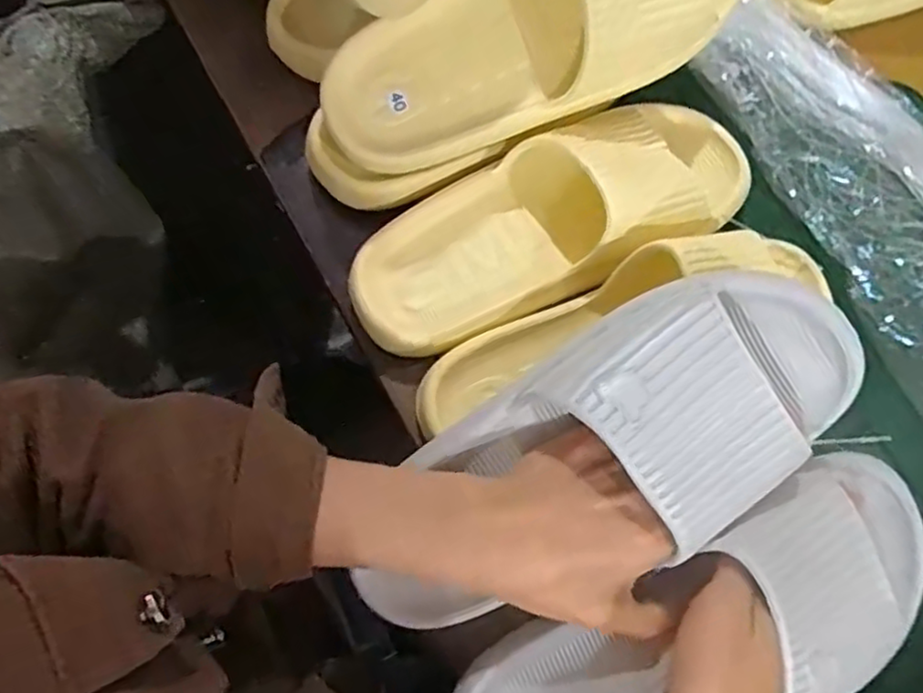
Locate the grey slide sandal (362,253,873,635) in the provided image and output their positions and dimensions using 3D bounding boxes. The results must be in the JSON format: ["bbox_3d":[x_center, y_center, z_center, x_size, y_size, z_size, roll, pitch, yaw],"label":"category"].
[{"bbox_3d":[0.063,0.056,0.341,0.268,0.073,0.110,-29,72,7],"label":"grey slide sandal"}]

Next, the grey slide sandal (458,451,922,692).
[{"bbox_3d":[0.123,0.146,0.346,0.263,0.070,0.093,-29,72,-2],"label":"grey slide sandal"}]

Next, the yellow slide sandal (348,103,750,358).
[{"bbox_3d":[0.054,-0.076,0.411,0.252,0.069,0.099,-29,76,-11],"label":"yellow slide sandal"}]

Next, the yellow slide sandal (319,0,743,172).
[{"bbox_3d":[0.043,-0.183,0.402,0.256,0.080,0.107,-25,106,10],"label":"yellow slide sandal"}]

